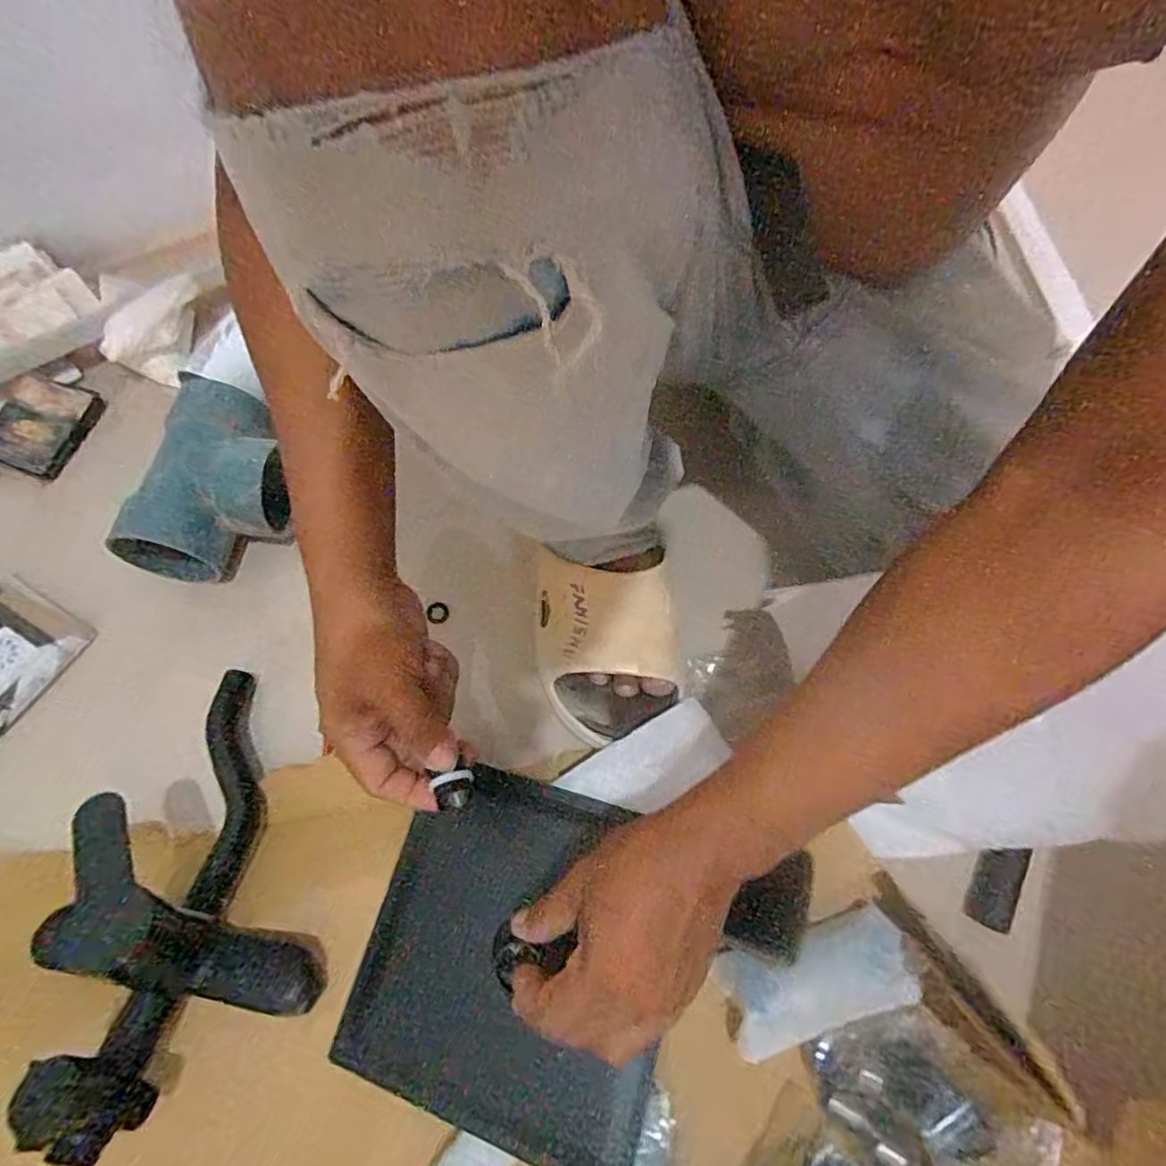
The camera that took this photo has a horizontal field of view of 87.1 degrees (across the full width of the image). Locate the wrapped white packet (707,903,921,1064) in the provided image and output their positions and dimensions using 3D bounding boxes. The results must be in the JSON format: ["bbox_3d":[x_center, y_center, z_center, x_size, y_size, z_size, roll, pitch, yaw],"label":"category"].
[{"bbox_3d":[0.144,0.245,0.378,0.113,0.016,0.054,-16,66,-8],"label":"wrapped white packet"}]

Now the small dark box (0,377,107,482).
[{"bbox_3d":[-0.516,-0.151,0.580,0.075,0.021,0.093,23,77,-12],"label":"small dark box"}]

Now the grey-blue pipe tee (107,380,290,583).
[{"bbox_3d":[-0.304,-0.079,0.525,0.097,0.077,0.174,7,65,3],"label":"grey-blue pipe tee"}]

